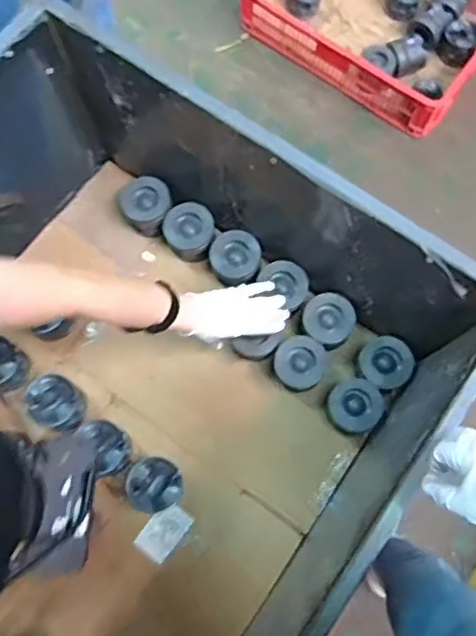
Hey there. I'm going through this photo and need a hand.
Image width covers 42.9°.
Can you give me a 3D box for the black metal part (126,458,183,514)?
[{"bbox_3d":[-0.136,0.275,1.002,0.092,0.071,0.088,0,75,1],"label":"black metal part"}]

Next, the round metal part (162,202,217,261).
[{"bbox_3d":[-0.089,-0.157,1.093,0.097,0.063,0.084,29,77,8],"label":"round metal part"}]

